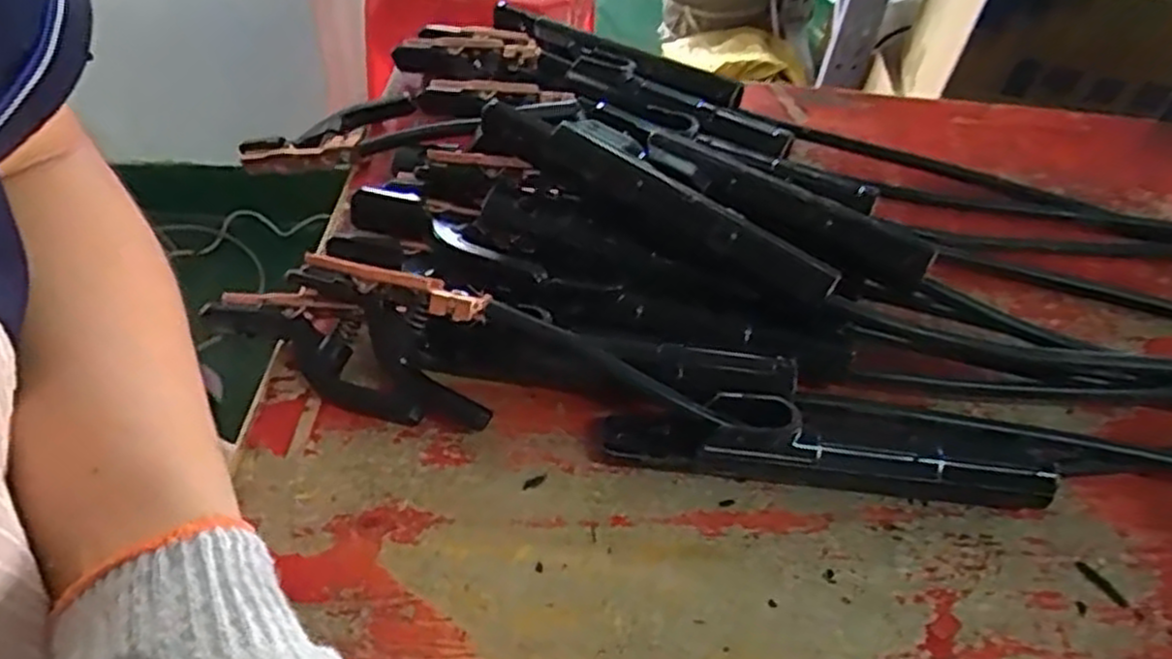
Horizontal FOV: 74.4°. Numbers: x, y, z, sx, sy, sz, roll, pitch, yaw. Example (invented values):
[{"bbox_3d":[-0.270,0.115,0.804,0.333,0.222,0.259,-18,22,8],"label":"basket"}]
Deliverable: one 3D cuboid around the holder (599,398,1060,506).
[{"bbox_3d":[0.105,0.055,0.347,0.194,0.032,0.029,6,49,0],"label":"holder"}]

